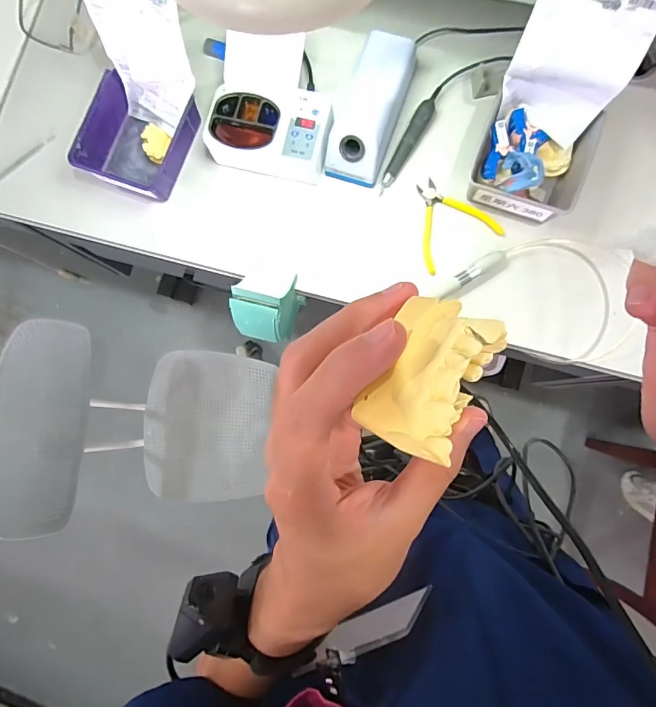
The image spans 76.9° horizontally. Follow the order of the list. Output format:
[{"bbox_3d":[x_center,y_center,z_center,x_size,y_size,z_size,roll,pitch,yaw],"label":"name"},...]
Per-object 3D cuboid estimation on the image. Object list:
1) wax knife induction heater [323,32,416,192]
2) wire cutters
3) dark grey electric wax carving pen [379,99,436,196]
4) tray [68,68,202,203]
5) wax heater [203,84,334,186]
[{"bbox_3d":[0.066,-0.384,0.653,0.092,0.082,0.217,19,85,6],"label":"wax knife induction heater"},{"bbox_3d":[0.188,-0.215,0.662,0.132,0.012,0.134,-31,82,0],"label":"wire cutters"},{"bbox_3d":[0.128,-0.337,0.669,0.027,0.029,0.169,27,86,7],"label":"dark grey electric wax carving pen"},{"bbox_3d":[-0.311,-0.353,0.682,0.156,0.063,0.162,19,85,6],"label":"tray"},{"bbox_3d":[-0.094,-0.354,0.670,0.202,0.069,0.134,9,84,5],"label":"wax heater"}]

